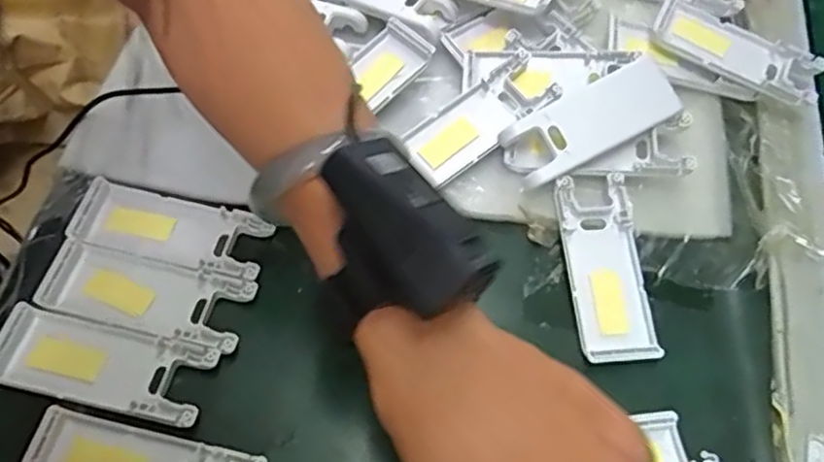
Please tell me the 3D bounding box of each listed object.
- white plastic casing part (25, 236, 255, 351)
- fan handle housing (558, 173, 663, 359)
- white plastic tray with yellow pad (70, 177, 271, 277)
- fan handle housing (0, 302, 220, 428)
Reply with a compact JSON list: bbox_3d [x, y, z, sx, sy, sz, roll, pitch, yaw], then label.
[{"bbox_3d":[-0.137,0.033,0.348,0.103,0.014,0.041,12,62,5],"label":"white plastic casing part"},{"bbox_3d":[0.105,0.019,0.359,0.040,0.015,0.100,-4,61,-4],"label":"fan handle housing"},{"bbox_3d":[-0.131,-0.001,0.365,0.103,0.009,0.037,11,62,5],"label":"white plastic tray with yellow pad"},{"bbox_3d":[-0.151,0.065,0.324,0.104,0.009,0.039,12,62,5],"label":"fan handle housing"}]

